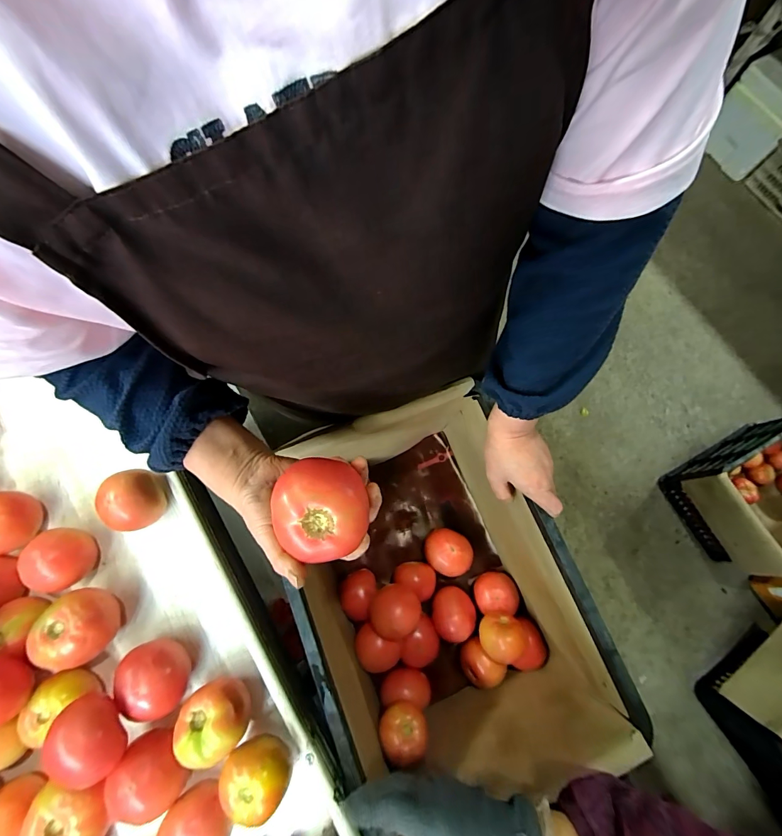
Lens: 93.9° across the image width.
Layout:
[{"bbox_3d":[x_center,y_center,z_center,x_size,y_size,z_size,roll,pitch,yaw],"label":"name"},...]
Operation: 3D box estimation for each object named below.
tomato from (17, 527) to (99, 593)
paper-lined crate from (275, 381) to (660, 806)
[{"bbox_3d":[-0.447,0.190,0.494,0.061,0.055,0.076,-20,77,-5],"label":"tomato"},{"bbox_3d":[0.063,0.236,0.557,0.314,0.269,0.454,-21,77,-5],"label":"paper-lined crate"}]

